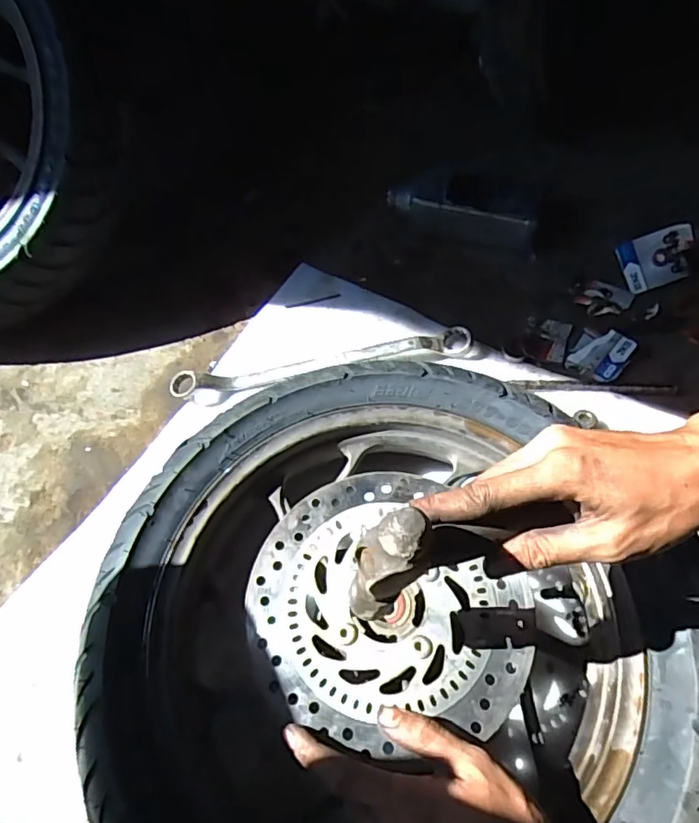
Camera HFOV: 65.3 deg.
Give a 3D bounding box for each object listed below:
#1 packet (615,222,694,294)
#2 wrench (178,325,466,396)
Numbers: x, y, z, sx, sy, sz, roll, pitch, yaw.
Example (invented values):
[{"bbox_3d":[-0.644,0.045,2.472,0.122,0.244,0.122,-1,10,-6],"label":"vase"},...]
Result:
[{"bbox_3d":[0.394,-0.196,0.701,0.081,0.067,0.020,-17,15,15],"label":"packet"},{"bbox_3d":[-0.032,-0.061,0.659,0.360,0.027,0.033,-10,57,-3],"label":"wrench"}]

